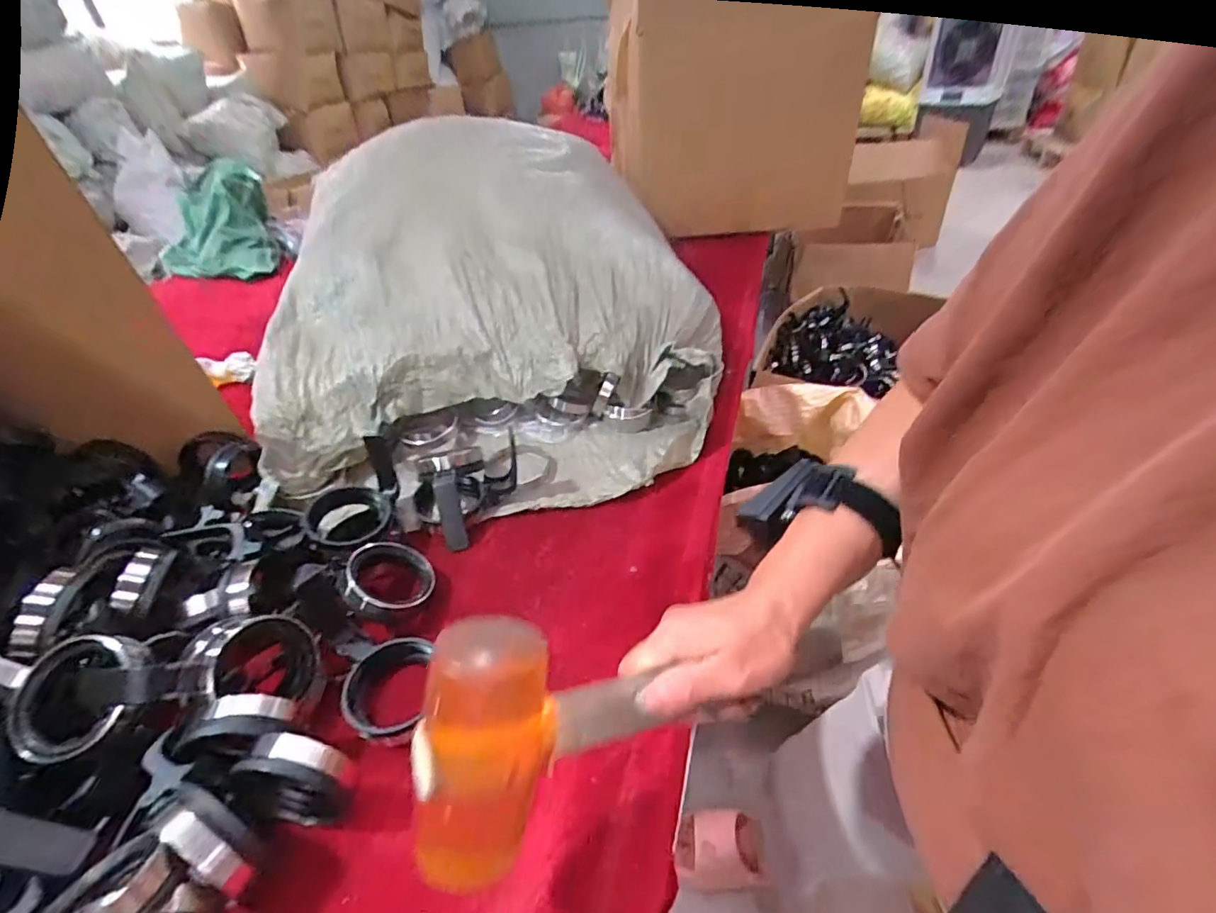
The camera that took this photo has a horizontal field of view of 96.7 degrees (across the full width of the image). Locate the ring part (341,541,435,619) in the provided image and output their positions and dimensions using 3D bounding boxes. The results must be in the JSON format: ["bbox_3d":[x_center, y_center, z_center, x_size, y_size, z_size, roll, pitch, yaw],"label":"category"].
[{"bbox_3d":[-0.187,0.103,0.455,0.071,0.019,0.069,14,32,-9],"label":"ring part"}]

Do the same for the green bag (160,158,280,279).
[{"bbox_3d":[-0.939,-0.554,1.280,0.274,0.197,0.325,-25,43,-24],"label":"green bag"}]

